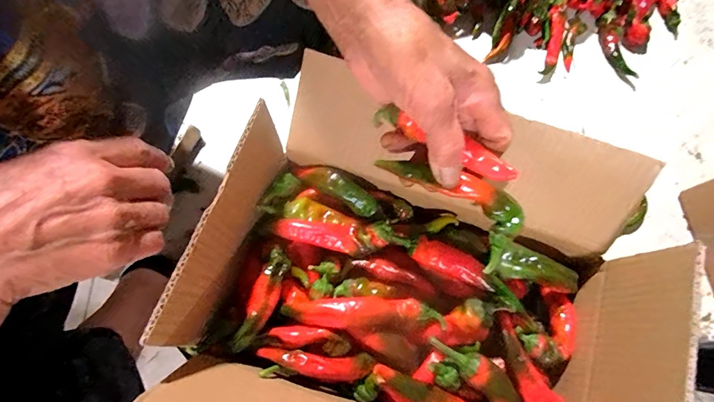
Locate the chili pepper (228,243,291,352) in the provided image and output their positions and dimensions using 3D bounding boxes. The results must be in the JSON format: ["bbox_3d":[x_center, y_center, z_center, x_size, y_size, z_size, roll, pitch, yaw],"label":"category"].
[{"bbox_3d":[-0.072,0.076,0.312,0.019,0.016,0.080,20,74,4],"label":"chili pepper"}]

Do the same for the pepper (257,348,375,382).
[{"bbox_3d":[-0.032,0.126,0.312,0.088,0.022,0.020,4,73,-1],"label":"pepper"}]

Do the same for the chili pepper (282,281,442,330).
[{"bbox_3d":[0.002,0.089,0.323,0.131,0.027,0.031,9,73,1],"label":"chili pepper"}]

